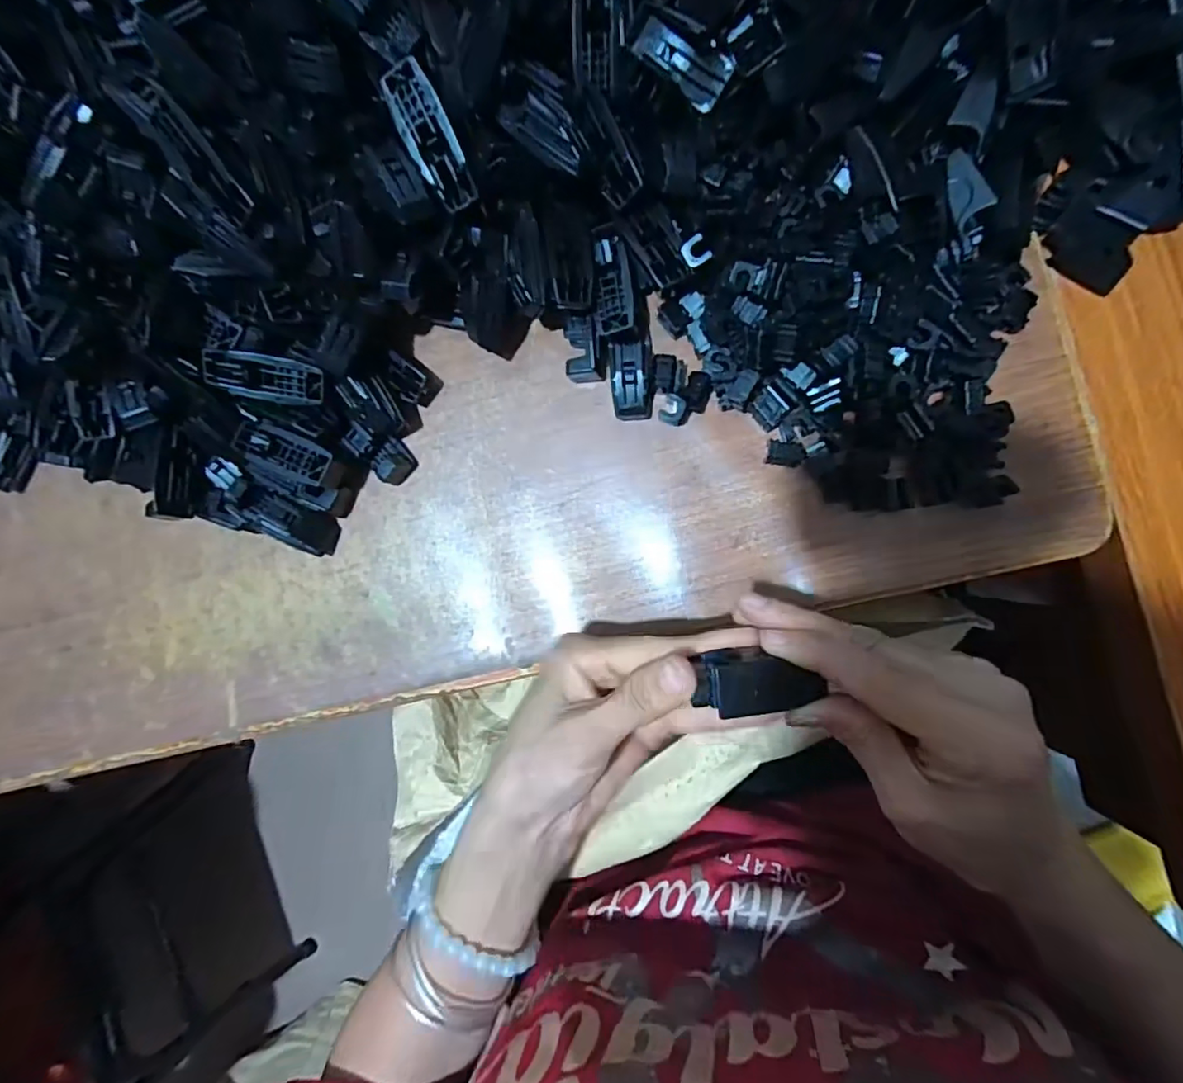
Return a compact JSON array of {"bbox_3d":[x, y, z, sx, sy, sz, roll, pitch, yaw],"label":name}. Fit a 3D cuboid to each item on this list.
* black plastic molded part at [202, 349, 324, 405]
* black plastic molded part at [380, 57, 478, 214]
[{"bbox_3d":[-0.155,-0.077,0.265,0.052,0.004,0.020,8,113,-11],"label":"black plastic molded part"},{"bbox_3d":[-0.067,-0.167,0.232,0.019,0.006,0.053,-26,111,5],"label":"black plastic molded part"}]

